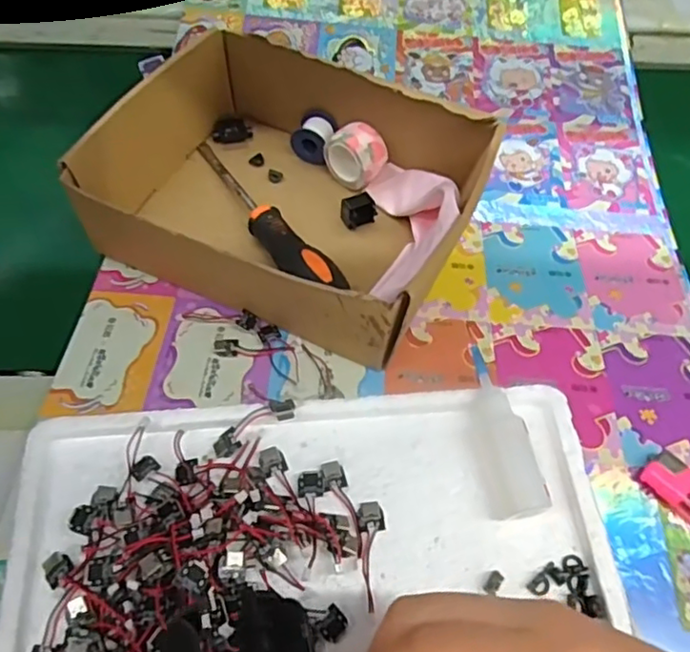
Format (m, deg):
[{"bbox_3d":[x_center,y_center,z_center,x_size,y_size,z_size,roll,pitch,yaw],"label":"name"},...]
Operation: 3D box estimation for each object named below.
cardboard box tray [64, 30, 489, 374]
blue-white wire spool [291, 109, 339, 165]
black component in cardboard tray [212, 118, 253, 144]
[{"bbox_3d":[-0.034,-0.091,0.404,0.216,0.068,0.175,23,59,11],"label":"cardboard box tray"},{"bbox_3d":[-0.023,-0.138,0.461,0.030,0.027,0.031,17,58,8],"label":"blue-white wire spool"},{"bbox_3d":[-0.087,-0.151,0.476,0.029,0.011,0.022,-13,59,-11],"label":"black component in cardboard tray"}]

